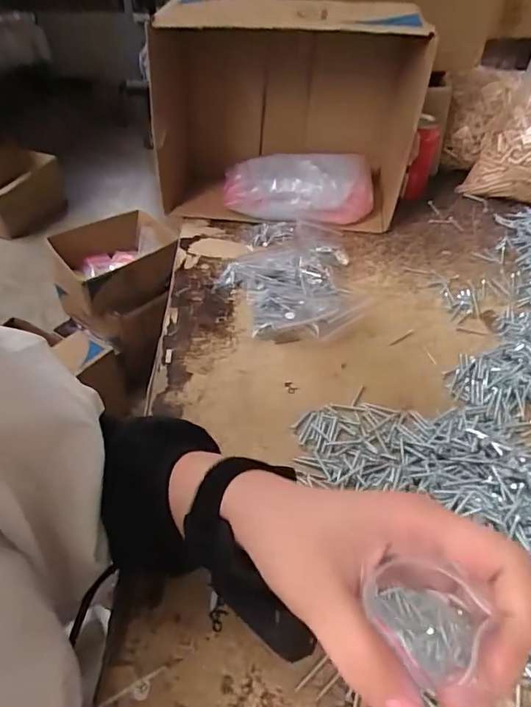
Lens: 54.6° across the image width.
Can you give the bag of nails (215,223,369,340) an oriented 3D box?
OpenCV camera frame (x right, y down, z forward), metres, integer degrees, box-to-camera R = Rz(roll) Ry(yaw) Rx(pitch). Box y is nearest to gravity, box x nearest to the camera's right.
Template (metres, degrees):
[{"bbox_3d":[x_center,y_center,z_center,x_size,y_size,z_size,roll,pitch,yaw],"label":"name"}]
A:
[{"bbox_3d":[0.030,-0.099,0.610,0.165,0.038,0.247,1,42,0],"label":"bag of nails"}]

